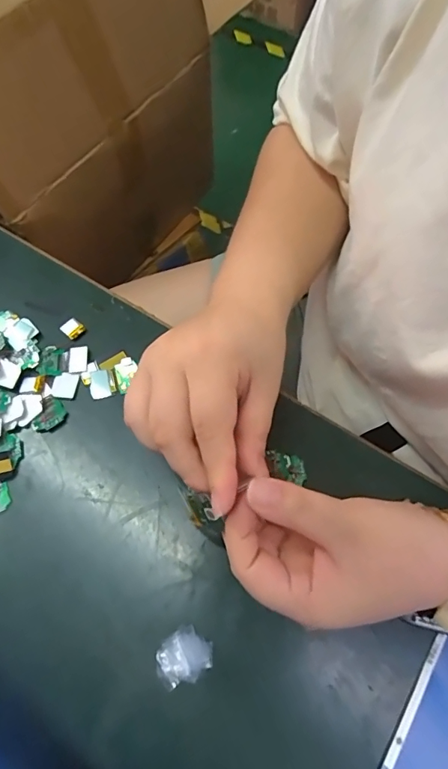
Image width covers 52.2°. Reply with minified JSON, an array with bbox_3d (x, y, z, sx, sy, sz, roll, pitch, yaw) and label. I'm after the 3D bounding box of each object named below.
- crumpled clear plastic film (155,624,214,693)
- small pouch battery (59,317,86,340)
[{"bbox_3d":[-0.025,0.163,0.274,0.033,0.013,0.026,-35,70,-14],"label":"crumpled clear plastic film"},{"bbox_3d":[-0.121,-0.045,0.367,0.017,0.004,0.015,38,71,16],"label":"small pouch battery"}]

